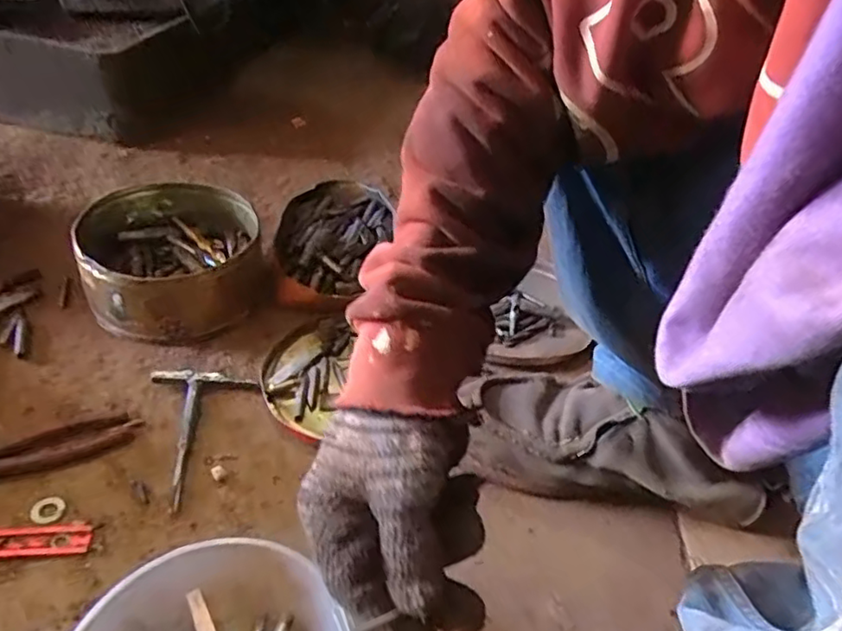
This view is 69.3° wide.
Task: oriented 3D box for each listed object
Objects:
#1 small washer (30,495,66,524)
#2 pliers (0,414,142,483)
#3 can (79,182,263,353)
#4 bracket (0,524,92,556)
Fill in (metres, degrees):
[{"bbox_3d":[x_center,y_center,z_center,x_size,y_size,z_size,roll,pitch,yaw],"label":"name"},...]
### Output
[{"bbox_3d":[-0.293,0.151,0.479,0.023,0.004,0.023,-21,47,-31],"label":"small washer"},{"bbox_3d":[-0.331,0.121,0.501,0.176,0.011,0.041,-17,46,-30],"label":"pliers"},{"bbox_3d":[-0.273,-0.065,0.678,0.180,0.083,0.199,-6,42,-19],"label":"can"},{"bbox_3d":[-0.307,0.168,0.453,0.111,0.004,0.023,0,40,-12],"label":"bracket"}]

